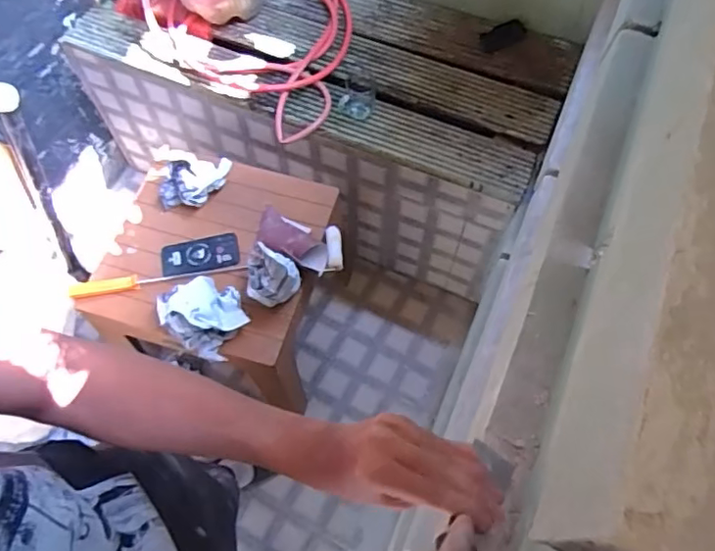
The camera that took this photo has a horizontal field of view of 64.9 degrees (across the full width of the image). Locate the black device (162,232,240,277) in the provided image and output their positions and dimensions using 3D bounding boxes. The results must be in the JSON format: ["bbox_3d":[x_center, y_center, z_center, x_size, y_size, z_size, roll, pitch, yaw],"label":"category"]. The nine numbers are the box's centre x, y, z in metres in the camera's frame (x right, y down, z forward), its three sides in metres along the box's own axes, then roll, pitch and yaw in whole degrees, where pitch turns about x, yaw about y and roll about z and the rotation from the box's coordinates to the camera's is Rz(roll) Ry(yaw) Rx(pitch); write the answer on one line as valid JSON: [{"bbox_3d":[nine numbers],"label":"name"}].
[{"bbox_3d":[-0.344,-0.047,1.226,0.163,0.014,0.087,-9,64,-5],"label":"black device"}]

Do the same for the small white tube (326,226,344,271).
[{"bbox_3d":[-0.052,-0.063,1.238,0.034,0.030,0.105,-4,63,-3],"label":"small white tube"}]

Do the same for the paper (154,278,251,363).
[{"bbox_3d":[-0.301,0.075,1.116,0.138,0.091,0.145,29,67,13],"label":"paper"}]

